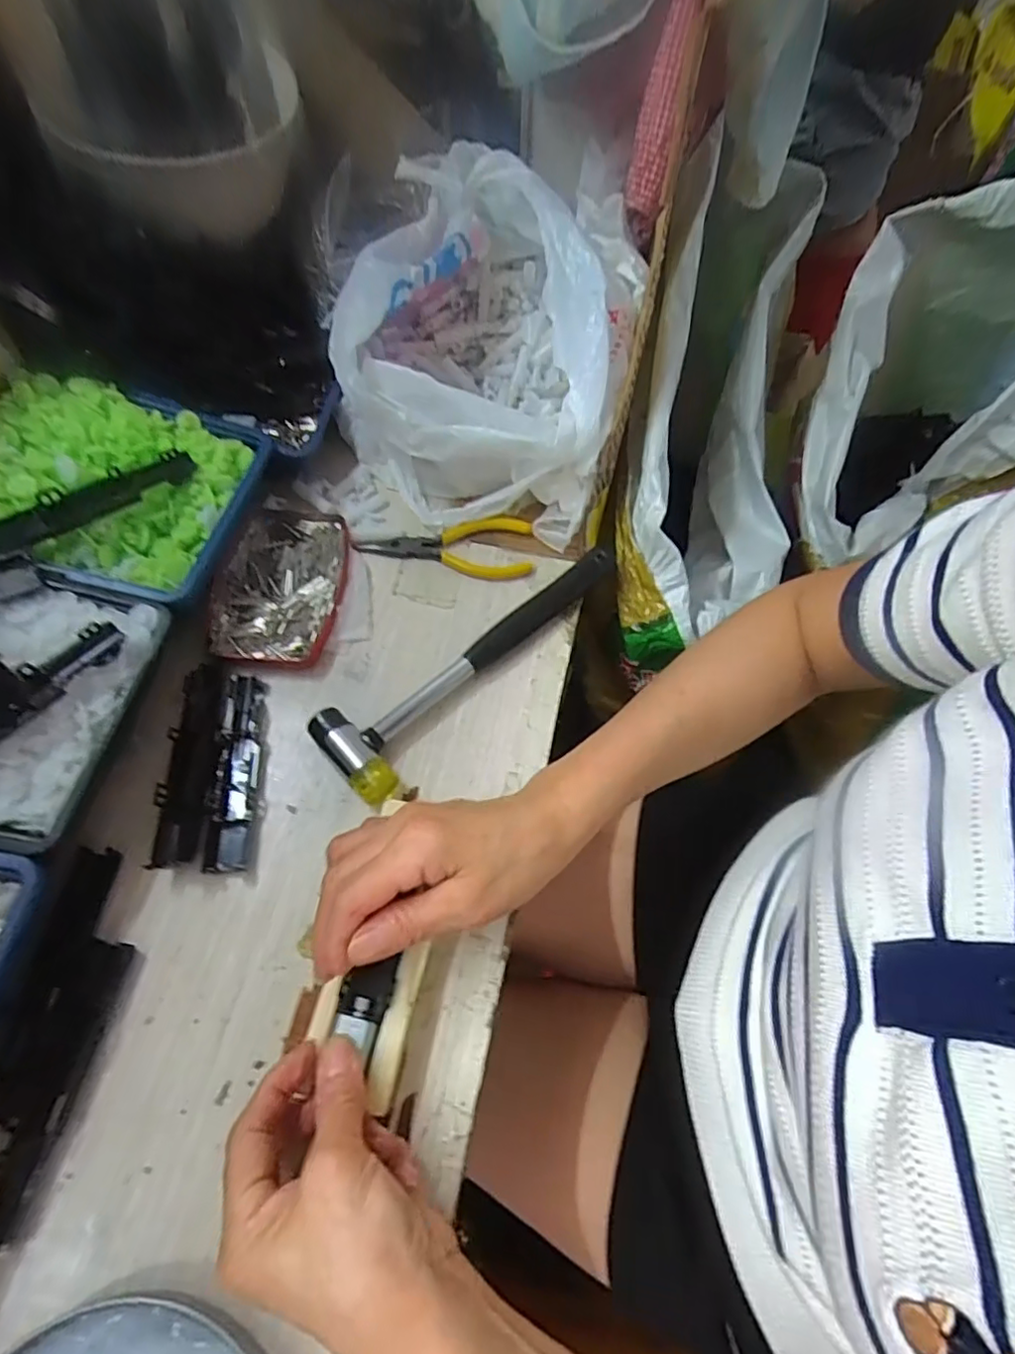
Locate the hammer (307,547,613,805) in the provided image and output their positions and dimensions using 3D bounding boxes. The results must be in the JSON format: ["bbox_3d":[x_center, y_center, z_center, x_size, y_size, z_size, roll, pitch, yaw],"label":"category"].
[{"bbox_3d":[-0.019,-0.018,0.396,0.063,0.023,0.229,41,67,17],"label":"hammer"}]

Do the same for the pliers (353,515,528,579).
[{"bbox_3d":[-0.045,-0.091,0.437,0.123,0.006,0.043,-1,81,1],"label":"pliers"}]

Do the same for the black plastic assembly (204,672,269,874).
[{"bbox_3d":[-0.157,0.052,0.359,0.024,0.011,0.117,-4,62,-5],"label":"black plastic assembly"}]

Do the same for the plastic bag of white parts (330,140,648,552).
[{"bbox_3d":[-0.009,-0.247,0.446,0.186,0.132,0.244,14,62,5],"label":"plastic bag of white parts"}]

